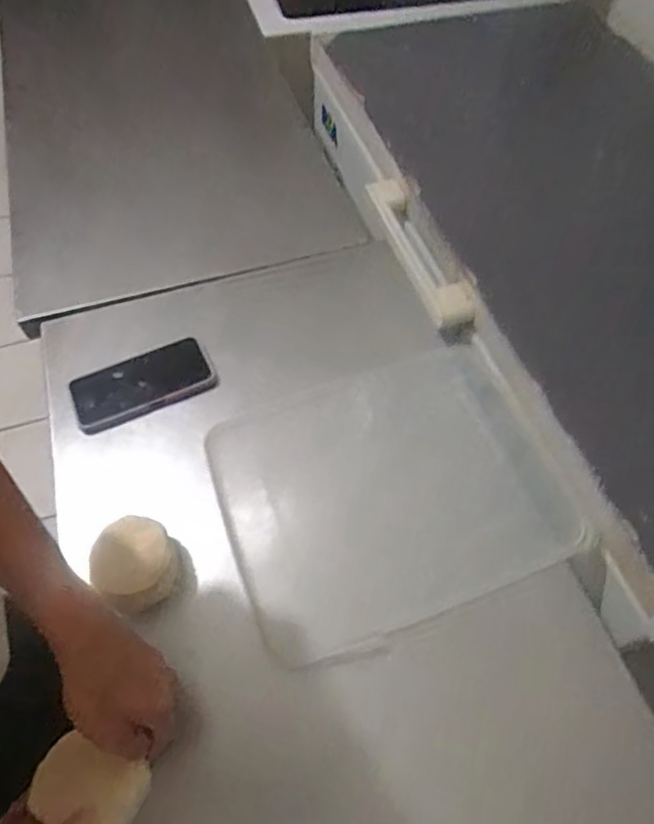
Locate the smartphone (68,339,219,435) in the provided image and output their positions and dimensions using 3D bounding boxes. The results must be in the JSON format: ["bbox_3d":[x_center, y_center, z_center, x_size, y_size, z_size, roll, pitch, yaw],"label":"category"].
[{"bbox_3d":[-0.223,-0.035,0.705,0.166,0.012,0.086,-22,59,-13],"label":"smartphone"}]

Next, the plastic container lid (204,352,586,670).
[{"bbox_3d":[0.062,0.082,0.630,0.336,0.027,0.272,-18,59,-11],"label":"plastic container lid"}]

